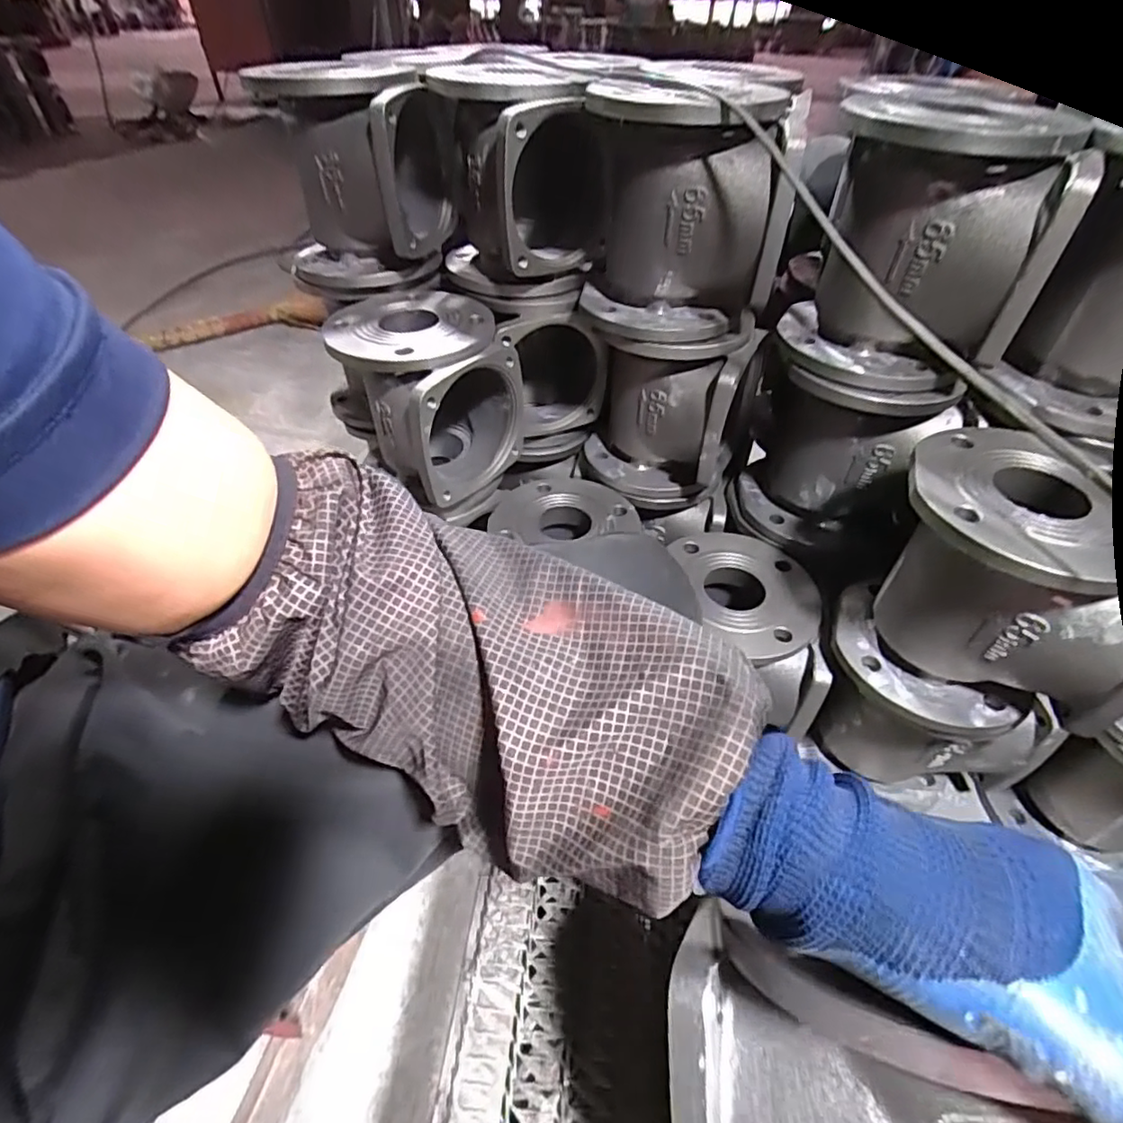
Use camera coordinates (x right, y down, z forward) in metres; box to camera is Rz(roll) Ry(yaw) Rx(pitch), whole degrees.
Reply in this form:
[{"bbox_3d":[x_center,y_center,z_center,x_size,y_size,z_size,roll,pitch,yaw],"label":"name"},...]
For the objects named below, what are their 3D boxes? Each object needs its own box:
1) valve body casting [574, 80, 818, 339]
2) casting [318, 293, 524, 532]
[{"bbox_3d":[0.115,-0.321,0.570,0.195,0.206,0.165,9,45,9],"label":"valve body casting"},{"bbox_3d":[-0.154,-0.184,0.698,0.196,0.184,0.163,25,49,23],"label":"casting"}]

